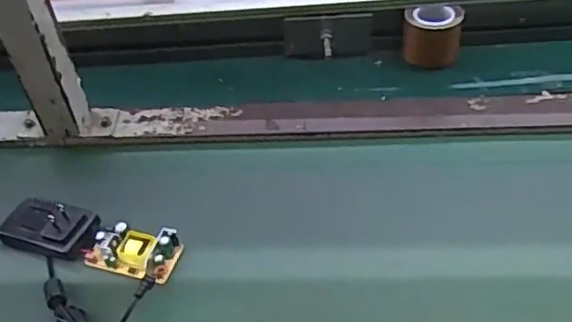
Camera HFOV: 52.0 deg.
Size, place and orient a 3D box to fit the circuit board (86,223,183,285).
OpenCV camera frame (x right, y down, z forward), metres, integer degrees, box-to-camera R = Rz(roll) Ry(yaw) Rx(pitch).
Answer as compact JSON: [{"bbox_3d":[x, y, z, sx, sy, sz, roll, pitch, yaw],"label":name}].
[{"bbox_3d":[-0.125,0.074,0.486,0.070,0.030,0.042,13,47,17],"label":"circuit board"}]

